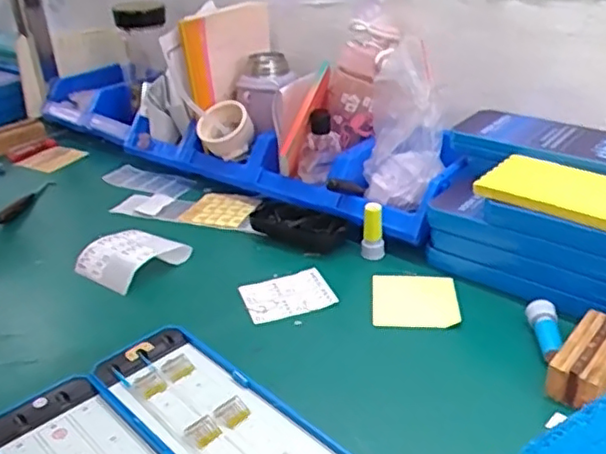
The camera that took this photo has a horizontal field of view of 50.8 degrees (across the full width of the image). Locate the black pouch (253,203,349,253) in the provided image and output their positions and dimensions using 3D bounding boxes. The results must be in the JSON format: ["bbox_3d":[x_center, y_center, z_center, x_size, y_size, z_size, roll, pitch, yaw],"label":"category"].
[{"bbox_3d":[-0.004,0.000,0.713,0.118,0.033,0.045,18,34,35],"label":"black pouch"}]

